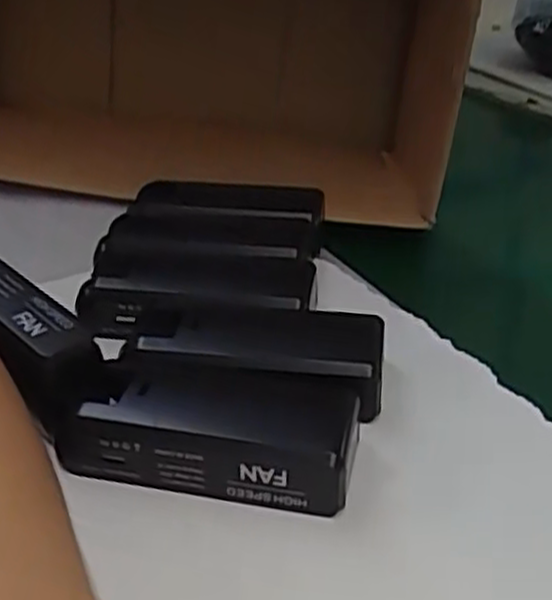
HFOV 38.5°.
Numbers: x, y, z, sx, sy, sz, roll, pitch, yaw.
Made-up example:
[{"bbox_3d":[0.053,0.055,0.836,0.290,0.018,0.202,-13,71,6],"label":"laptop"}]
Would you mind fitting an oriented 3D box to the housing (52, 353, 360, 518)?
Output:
[{"bbox_3d":[-0.023,0.048,0.295,0.103,0.030,0.045,7,32,10],"label":"housing"}]

